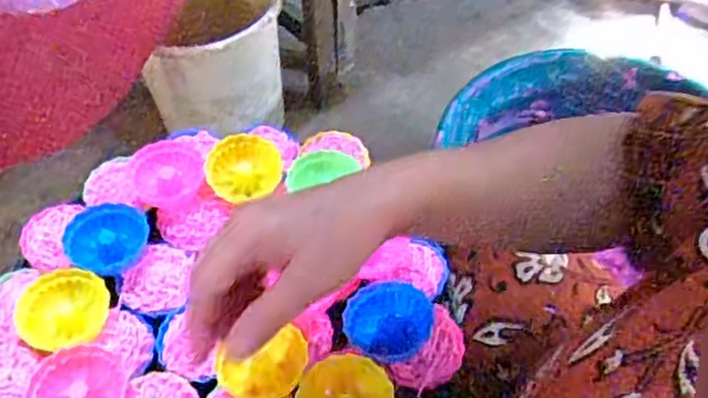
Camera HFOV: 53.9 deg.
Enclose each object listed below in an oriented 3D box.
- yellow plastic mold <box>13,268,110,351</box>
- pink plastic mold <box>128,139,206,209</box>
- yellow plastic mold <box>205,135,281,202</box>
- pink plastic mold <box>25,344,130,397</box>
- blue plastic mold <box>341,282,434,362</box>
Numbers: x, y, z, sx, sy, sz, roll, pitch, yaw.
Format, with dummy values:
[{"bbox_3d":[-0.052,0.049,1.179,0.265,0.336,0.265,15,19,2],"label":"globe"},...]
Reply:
[{"bbox_3d":[-0.208,0.076,0.490,0.064,0.016,0.060,1,55,-1],"label":"yellow plastic mold"},{"bbox_3d":[-0.153,-0.020,0.564,0.056,0.013,0.056,5,68,-12],"label":"pink plastic mold"},{"bbox_3d":[-0.090,-0.025,0.574,0.060,0.015,0.055,-5,82,-14],"label":"yellow plastic mold"},{"bbox_3d":[-0.181,0.124,0.455,0.060,0.020,0.053,-32,61,-21],"label":"pink plastic mold"},{"bbox_3d":[0.025,0.085,0.490,0.062,0.013,0.053,2,55,0],"label":"blue plastic mold"}]

